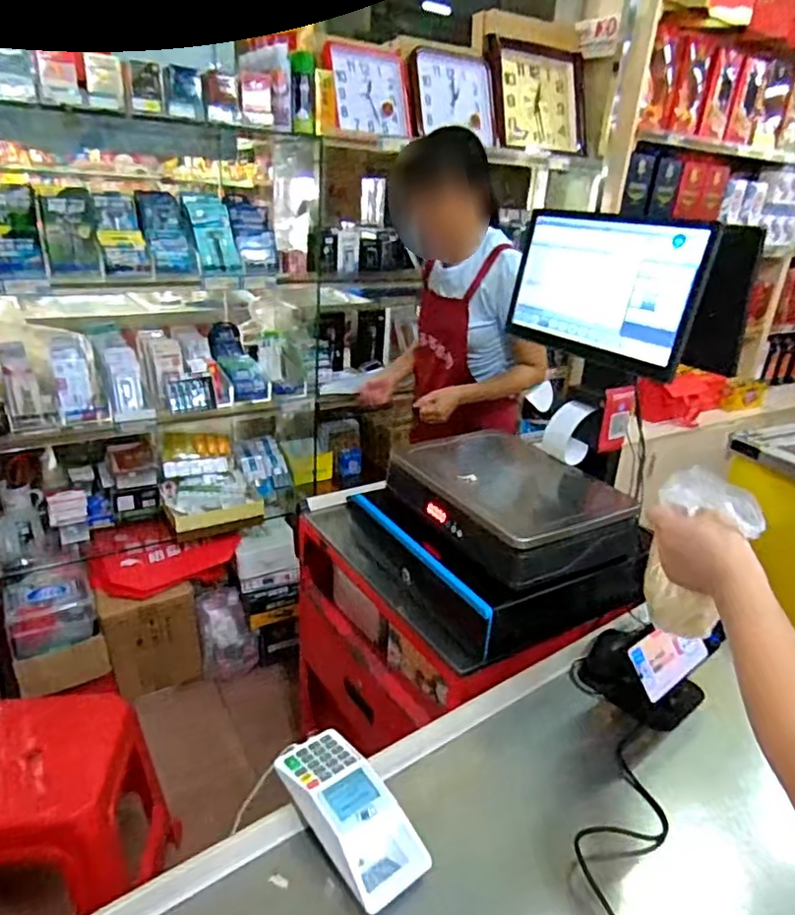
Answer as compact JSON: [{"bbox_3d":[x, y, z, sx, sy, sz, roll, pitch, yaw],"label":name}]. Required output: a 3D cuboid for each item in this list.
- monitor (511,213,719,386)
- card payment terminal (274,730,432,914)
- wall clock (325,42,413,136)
[{"bbox_3d":[0.343,-0.283,1.036,0.066,0.220,0.368,-13,29,-33],"label":"monitor"},{"bbox_3d":[-0.055,0.374,0.651,0.080,0.058,0.186,-16,31,-38],"label":"card payment terminal"},{"bbox_3d":[-0.081,-0.999,1.656,0.274,0.247,0.035,-11,11,-35],"label":"wall clock"}]

